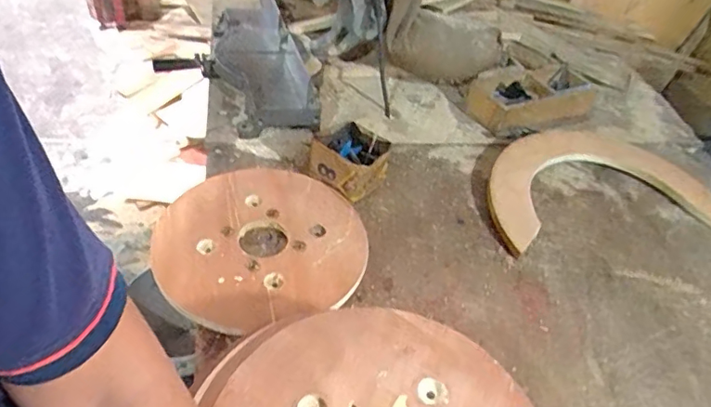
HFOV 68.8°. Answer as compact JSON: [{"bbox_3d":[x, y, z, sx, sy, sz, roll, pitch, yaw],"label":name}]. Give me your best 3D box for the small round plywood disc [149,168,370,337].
[{"bbox_3d":[-0.144,0.057,0.802,0.309,0.017,0.306,4,45,-4],"label":"small round plywood disc"}]

